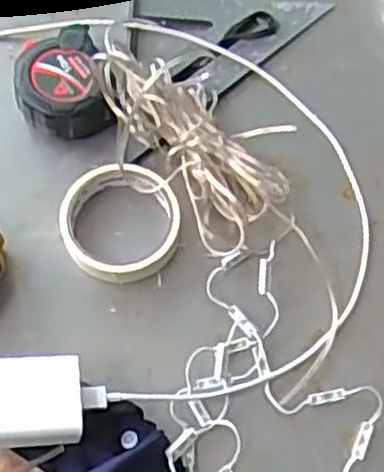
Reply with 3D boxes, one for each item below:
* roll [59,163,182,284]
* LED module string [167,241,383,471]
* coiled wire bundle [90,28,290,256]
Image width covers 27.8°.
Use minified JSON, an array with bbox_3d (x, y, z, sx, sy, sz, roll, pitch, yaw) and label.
[{"bbox_3d":[-0.054,-0.008,0.590,0.088,0.029,0.089,0,66,-1],"label":"roll"},{"bbox_3d":[0.060,0.120,0.541,0.149,0.015,0.228,1,66,0],"label":"LED module string"},{"bbox_3d":[0.001,-0.075,0.607,0.085,0.049,0.182,-31,70,-14],"label":"coiled wire bundle"}]

